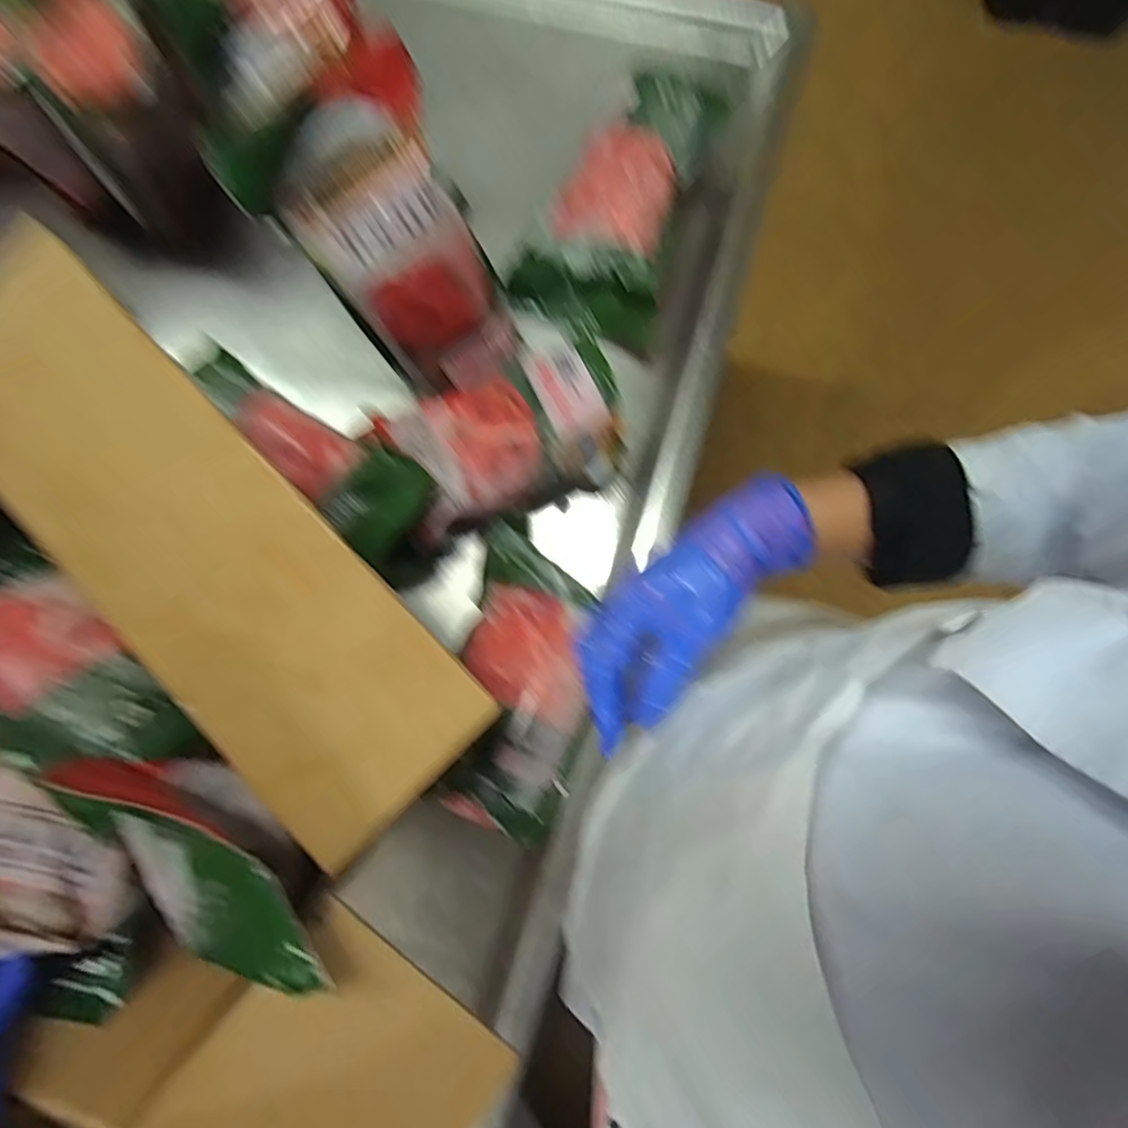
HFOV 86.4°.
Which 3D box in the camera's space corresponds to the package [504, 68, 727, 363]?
[{"bbox_3d":[0.053,-0.334,0.559,0.150,0.089,0.221,24,81,5],"label":"package"}]

